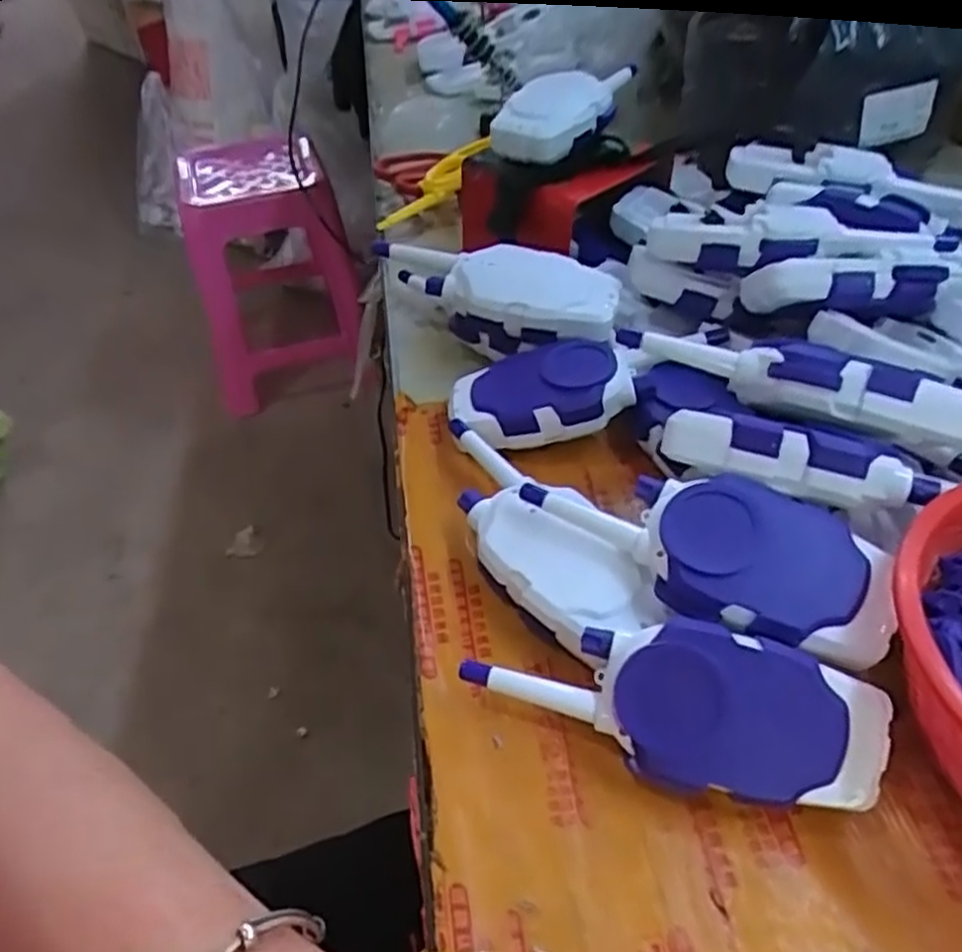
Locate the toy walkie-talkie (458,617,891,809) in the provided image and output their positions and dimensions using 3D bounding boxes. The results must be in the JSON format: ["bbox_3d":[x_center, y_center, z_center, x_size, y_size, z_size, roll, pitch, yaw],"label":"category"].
[{"bbox_3d":[0.079,0.093,0.324,0.163,0.040,0.063,9,82,17],"label":"toy walkie-talkie"}]

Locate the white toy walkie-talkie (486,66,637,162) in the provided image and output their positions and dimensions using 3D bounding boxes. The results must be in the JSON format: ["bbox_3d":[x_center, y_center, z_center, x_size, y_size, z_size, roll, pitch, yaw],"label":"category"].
[{"bbox_3d":[0.070,-0.271,0.553,0.047,0.033,0.146,28,54,27],"label":"white toy walkie-talkie"}]

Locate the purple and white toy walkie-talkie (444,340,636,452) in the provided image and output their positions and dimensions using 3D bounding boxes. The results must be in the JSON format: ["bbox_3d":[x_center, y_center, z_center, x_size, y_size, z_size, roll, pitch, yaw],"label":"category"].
[{"bbox_3d":[0.036,-0.050,0.460,0.107,0.030,0.062,-17,46,11],"label":"purple and white toy walkie-talkie"}]

